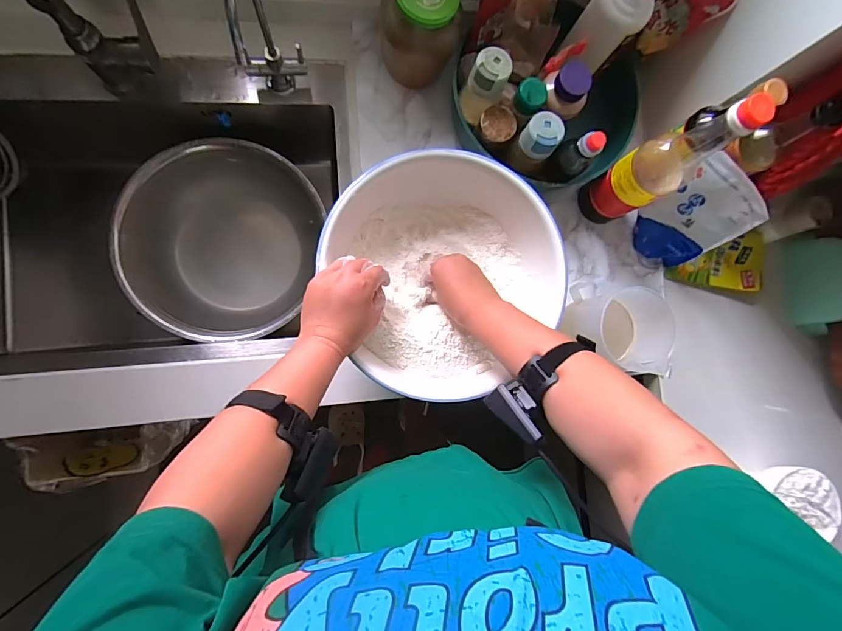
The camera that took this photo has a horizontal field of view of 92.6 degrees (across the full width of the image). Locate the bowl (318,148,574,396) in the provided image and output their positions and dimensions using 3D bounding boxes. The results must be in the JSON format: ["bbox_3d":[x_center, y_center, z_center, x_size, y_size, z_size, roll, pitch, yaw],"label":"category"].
[{"bbox_3d":[0.034,-0.062,0.565,0.291,0.097,0.316,1,87,-9],"label":"bowl"}]

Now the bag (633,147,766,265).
[{"bbox_3d":[0.399,-0.146,0.604,0.045,0.181,0.130,-29,91,-9],"label":"bag"}]

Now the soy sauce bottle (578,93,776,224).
[{"bbox_3d":[0.322,-0.201,0.541,0.079,0.284,0.072,-30,92,-9],"label":"soy sauce bottle"}]

